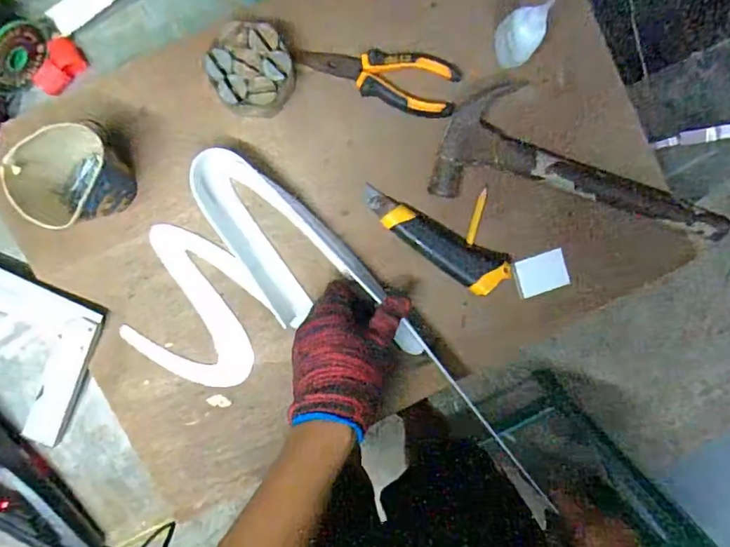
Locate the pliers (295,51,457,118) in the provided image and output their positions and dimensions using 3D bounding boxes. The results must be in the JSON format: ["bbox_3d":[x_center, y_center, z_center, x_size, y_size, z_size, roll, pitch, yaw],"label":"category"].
[{"bbox_3d":[0.013,-0.188,0.484,0.151,0.012,0.050,13,94,-5],"label":"pliers"}]

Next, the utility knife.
[{"bbox_3d":[0.066,-0.029,0.501,0.152,0.024,0.046,26,93,-6],"label":"utility knife"}]

